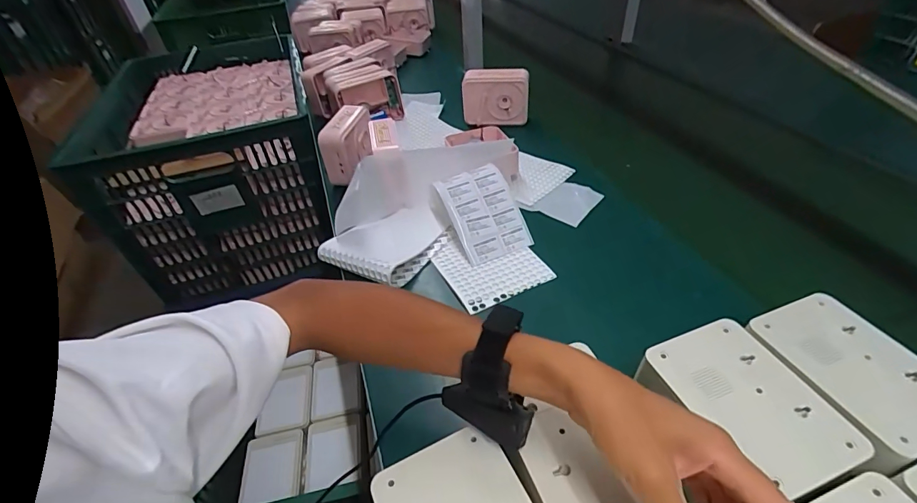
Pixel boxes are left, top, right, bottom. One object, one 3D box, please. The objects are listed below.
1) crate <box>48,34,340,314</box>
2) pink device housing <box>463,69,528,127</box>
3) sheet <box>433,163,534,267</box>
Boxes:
[{"bbox_3d":[-0.615,-0.282,1.120,0.456,0.325,0.656,-17,44,-12],"label":"crate"},{"bbox_3d":[0.072,-0.300,0.837,0.130,0.099,0.029,2,43,8],"label":"pink device housing"},{"bbox_3d":[0.035,-0.054,0.590,0.095,0.015,0.135,-22,80,-13],"label":"sheet"}]

